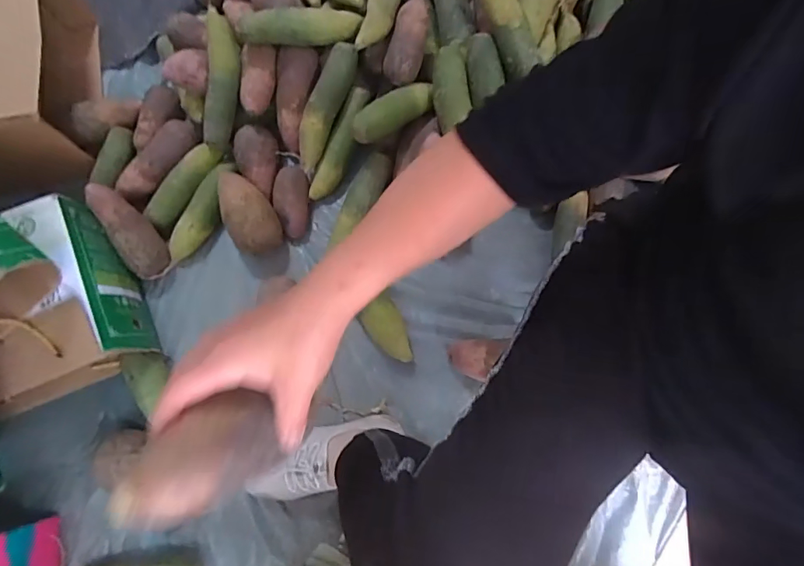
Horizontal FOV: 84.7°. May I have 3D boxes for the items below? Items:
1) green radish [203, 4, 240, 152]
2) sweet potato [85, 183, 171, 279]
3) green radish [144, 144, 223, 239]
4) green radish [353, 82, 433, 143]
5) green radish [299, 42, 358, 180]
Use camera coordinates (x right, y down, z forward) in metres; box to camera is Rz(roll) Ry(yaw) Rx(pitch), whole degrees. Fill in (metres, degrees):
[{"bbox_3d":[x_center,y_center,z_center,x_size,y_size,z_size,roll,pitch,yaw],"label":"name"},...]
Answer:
[{"bbox_3d":[-0.307,-0.344,0.745,0.062,0.044,0.229,7,100,3],"label":"green radish"},{"bbox_3d":[-0.451,-0.086,0.721,0.063,0.052,0.163,-34,102,-8],"label":"sweet potato"},{"bbox_3d":[-0.385,-0.163,0.776,0.045,0.048,0.162,32,78,9],"label":"green radish"},{"bbox_3d":[-0.013,-0.286,0.727,0.155,0.045,0.048,-34,77,-8],"label":"green radish"},{"bbox_3d":[-0.133,-0.293,0.748,0.046,0.043,0.216,28,108,8],"label":"green radish"}]

